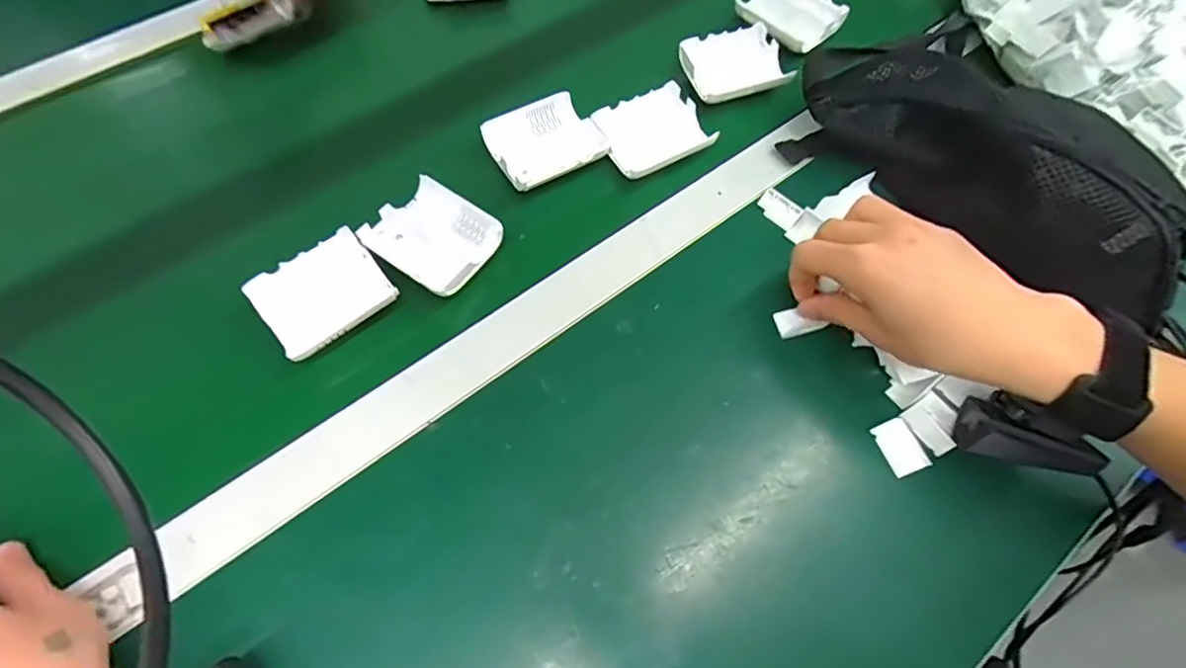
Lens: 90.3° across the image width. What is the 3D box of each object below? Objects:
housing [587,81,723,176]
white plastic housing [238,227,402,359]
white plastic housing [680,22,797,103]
[{"bbox_3d":[0.048,-0.164,0.474,0.078,0.016,0.066,-24,68,-15],"label":"housing"},{"bbox_3d":[-0.183,-0.028,0.401,0.079,0.014,0.065,-35,71,-19],"label":"white plastic housing"},{"bbox_3d":[0.124,-0.237,0.507,0.084,0.012,0.078,-14,66,-10],"label":"white plastic housing"}]

